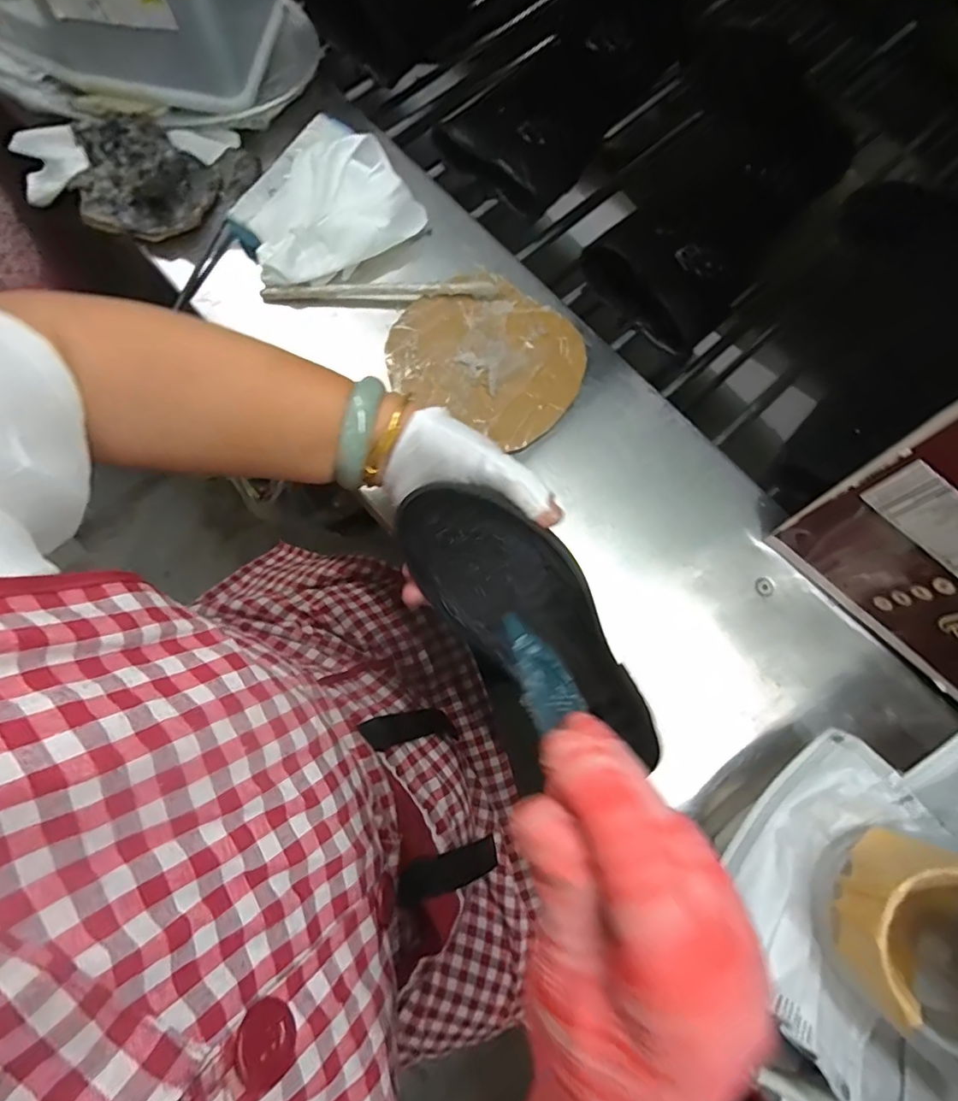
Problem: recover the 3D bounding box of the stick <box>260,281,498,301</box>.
[{"bbox_3d":[-0.082,-0.218,0.447,0.192,0.006,0.015,0,77,-1],"label":"stick"}]

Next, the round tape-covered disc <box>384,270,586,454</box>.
[{"bbox_3d":[0.007,-0.160,0.441,0.150,0.009,0.130,36,79,7],"label":"round tape-covered disc"}]

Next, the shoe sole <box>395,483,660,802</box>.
[{"bbox_3d":[0.026,0.044,0.302,0.082,0.032,0.179,-24,103,12],"label":"shoe sole"}]

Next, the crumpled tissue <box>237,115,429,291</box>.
[{"bbox_3d":[-0.135,-0.294,0.452,0.138,0.028,0.118,-33,80,-8],"label":"crumpled tissue"}]

